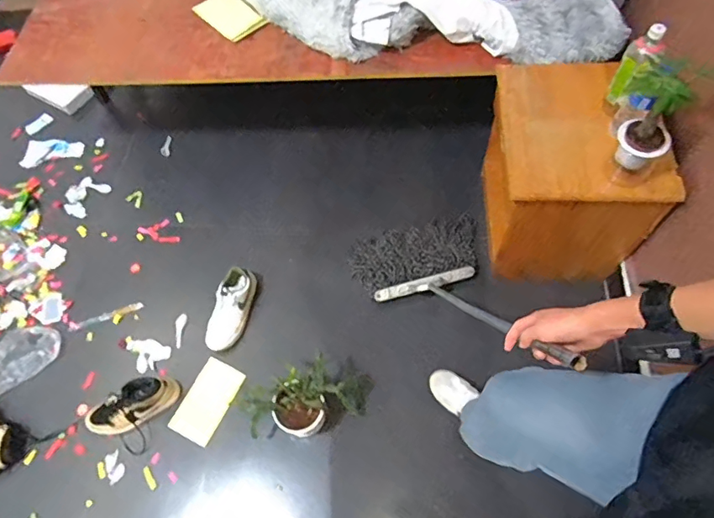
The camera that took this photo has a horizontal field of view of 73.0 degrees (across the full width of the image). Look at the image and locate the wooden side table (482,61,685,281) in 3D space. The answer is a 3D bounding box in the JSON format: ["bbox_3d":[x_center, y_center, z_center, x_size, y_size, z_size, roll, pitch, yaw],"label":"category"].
[{"bbox_3d":[0.572,-0.252,1.353,0.384,0.402,0.433,-1,61,4],"label":"wooden side table"}]

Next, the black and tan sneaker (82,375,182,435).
[{"bbox_3d":[-0.650,0.419,1.383,0.269,0.092,0.105,-25,63,-9],"label":"black and tan sneaker"}]

